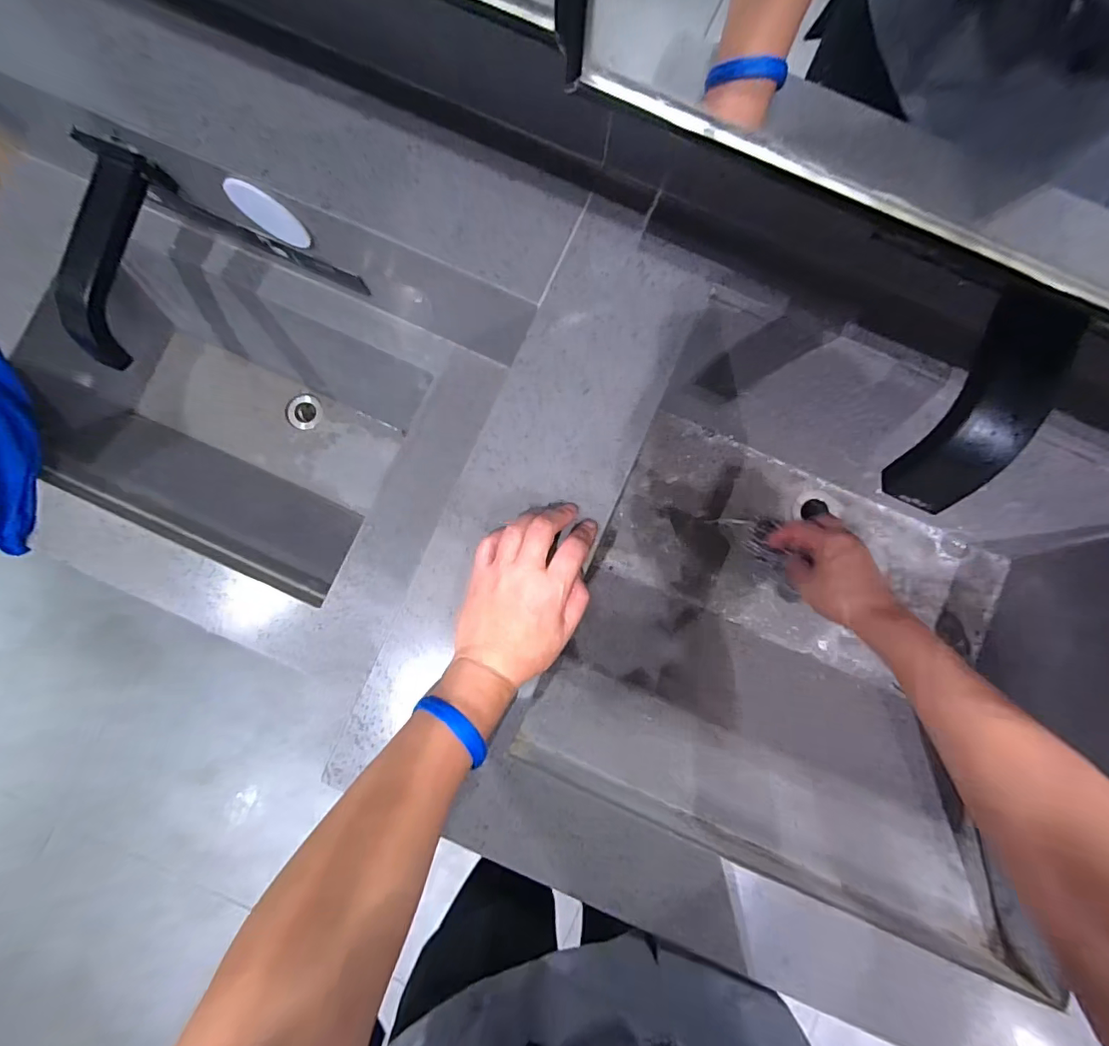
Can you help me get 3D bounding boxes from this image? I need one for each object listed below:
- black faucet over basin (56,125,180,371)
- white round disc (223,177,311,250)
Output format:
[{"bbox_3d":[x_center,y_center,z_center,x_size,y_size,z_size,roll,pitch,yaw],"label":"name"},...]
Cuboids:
[{"bbox_3d":[-0.475,-0.280,0.523,0.067,0.052,0.217,25,104,2],"label":"black faucet over basin"},{"bbox_3d":[-0.286,-0.307,0.486,0.067,0.072,0.007,21,86,1],"label":"white round disc"}]

